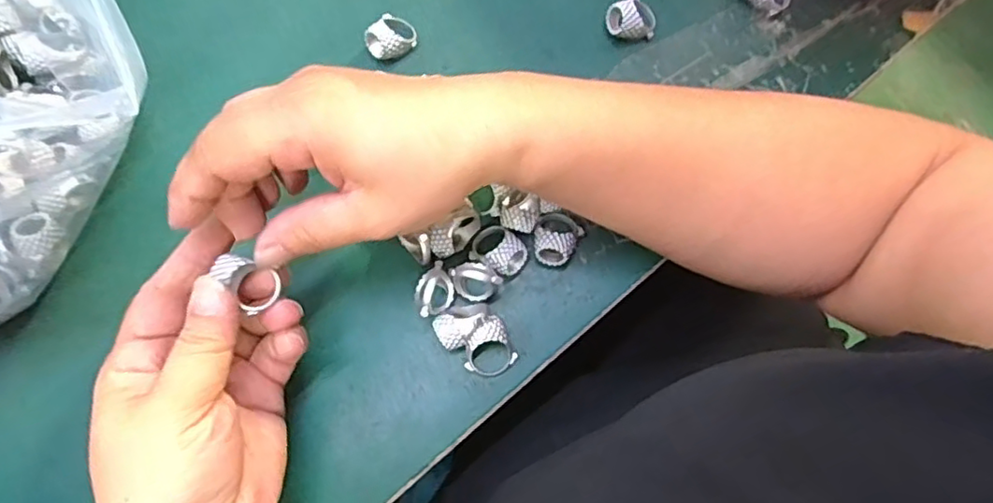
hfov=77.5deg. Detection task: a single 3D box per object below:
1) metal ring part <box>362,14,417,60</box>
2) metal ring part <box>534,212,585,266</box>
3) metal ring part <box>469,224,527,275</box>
[{"bbox_3d":[-0.058,-0.117,0.337,0.021,0.018,0.027,35,78,7],"label":"metal ring part"},{"bbox_3d":[0.030,-0.007,0.310,0.022,0.019,0.028,32,78,7],"label":"metal ring part"},{"bbox_3d":[0.001,0.000,0.309,0.027,0.016,0.020,34,78,7],"label":"metal ring part"}]

